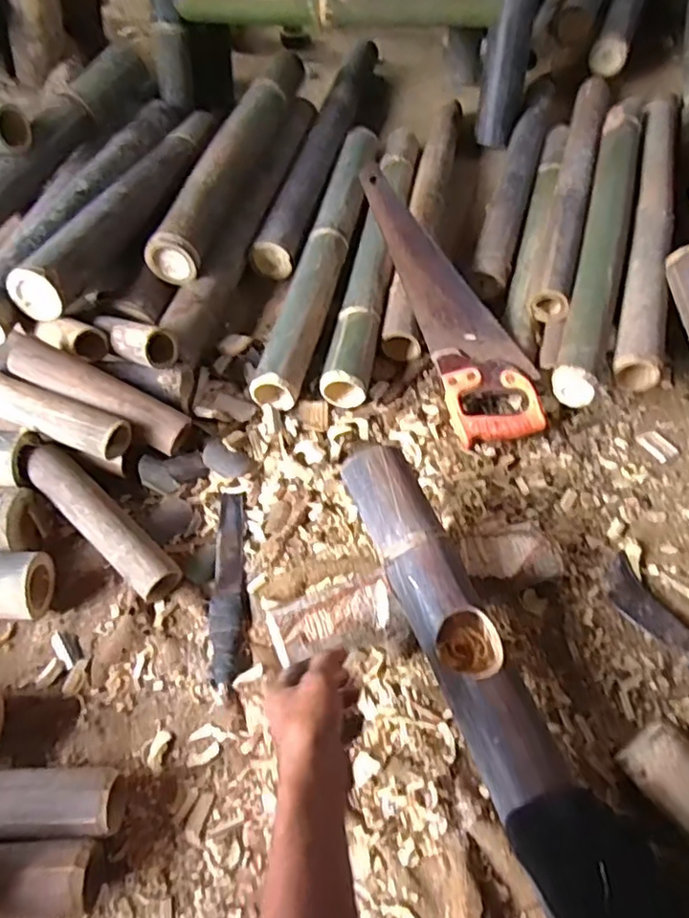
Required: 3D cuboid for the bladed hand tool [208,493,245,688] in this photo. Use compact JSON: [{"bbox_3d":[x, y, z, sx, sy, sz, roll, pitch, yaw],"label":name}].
[{"bbox_3d":[-0.137,0.143,0.754,0.037,0.016,0.240,-2,55,-3],"label":"bladed hand tool"}]

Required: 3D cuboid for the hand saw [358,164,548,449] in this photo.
[{"bbox_3d":[0.150,-0.251,0.940,0.119,0.019,0.500,-18,68,2],"label":"hand saw"}]

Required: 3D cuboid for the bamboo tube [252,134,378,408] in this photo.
[{"bbox_3d":[-0.027,-0.346,1.055,0.071,0.064,0.643,11,55,7],"label":"bamboo tube"}]

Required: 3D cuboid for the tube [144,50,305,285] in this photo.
[{"bbox_3d":[-0.180,-0.529,1.110,0.083,0.075,0.591,13,56,8],"label":"tube"}]

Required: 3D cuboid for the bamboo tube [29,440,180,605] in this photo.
[{"bbox_3d":[-0.291,0.073,0.766,0.230,0.064,0.055,37,62,22],"label":"bamboo tube"}]

